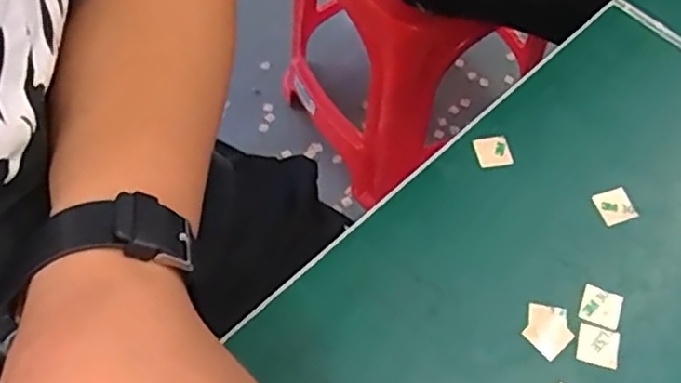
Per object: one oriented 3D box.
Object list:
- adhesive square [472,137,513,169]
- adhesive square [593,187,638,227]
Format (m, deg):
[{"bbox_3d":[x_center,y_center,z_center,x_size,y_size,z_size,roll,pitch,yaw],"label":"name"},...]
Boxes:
[{"bbox_3d":[0.070,-0.019,0.301,0.015,0.004,0.016,-9,62,-5],"label":"adhesive square"},{"bbox_3d":[0.121,0.007,0.289,0.015,0.004,0.014,-16,63,-8],"label":"adhesive square"}]

